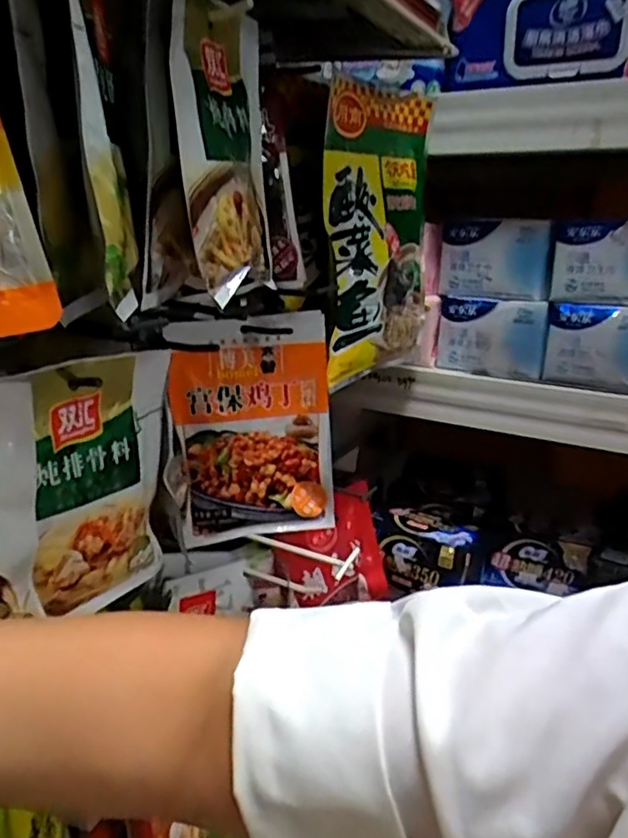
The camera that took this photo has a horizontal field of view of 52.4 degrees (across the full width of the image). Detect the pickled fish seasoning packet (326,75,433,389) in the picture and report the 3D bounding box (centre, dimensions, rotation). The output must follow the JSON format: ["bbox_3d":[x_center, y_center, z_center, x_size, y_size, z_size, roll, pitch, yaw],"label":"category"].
[{"bbox_3d":[0.070,-0.182,0.641,0.043,0.254,0.199,8,18,24],"label":"pickled fish seasoning packet"}]

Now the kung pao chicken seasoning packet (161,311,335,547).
[{"bbox_3d":[-0.054,0.010,0.579,0.140,0.201,0.013,-7,9,-12],"label":"kung pao chicken seasoning packet"}]

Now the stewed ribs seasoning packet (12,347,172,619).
[{"bbox_3d":[-0.134,0.045,0.401,0.026,0.165,0.116,8,18,23],"label":"stewed ribs seasoning packet"}]

